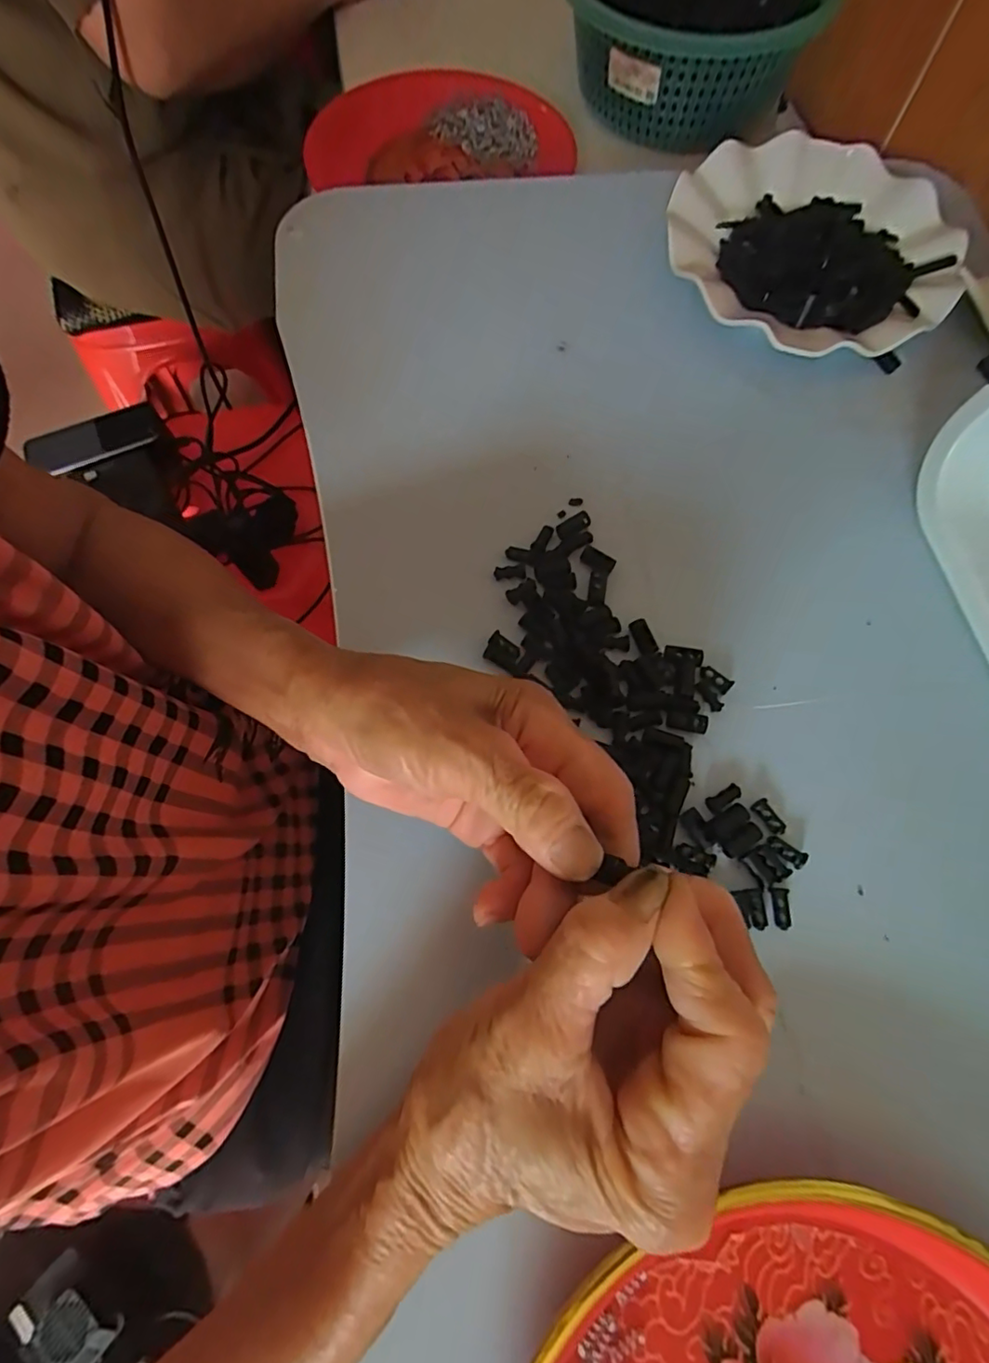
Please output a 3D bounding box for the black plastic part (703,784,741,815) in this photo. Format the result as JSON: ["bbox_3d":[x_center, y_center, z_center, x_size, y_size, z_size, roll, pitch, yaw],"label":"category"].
[{"bbox_3d":[0.105,0.054,0.263,0.017,0.004,0.008,-27,72,-10],"label":"black plastic part"}]

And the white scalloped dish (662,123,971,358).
[{"bbox_3d":[0.195,-0.271,0.366,0.173,0.034,0.182,0,70,0],"label":"white scalloped dish"}]

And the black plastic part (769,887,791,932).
[{"bbox_3d":[0.123,0.097,0.245,0.007,0.004,0.016,1,70,0],"label":"black plastic part"}]

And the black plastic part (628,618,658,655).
[{"bbox_3d":[0.074,-0.022,0.287,0.009,0.006,0.019,-16,70,-6],"label":"black plastic part"}]

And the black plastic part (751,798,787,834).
[{"bbox_3d":[0.124,0.061,0.259,0.008,0.004,0.017,-38,74,-13],"label":"black plastic part"}]

